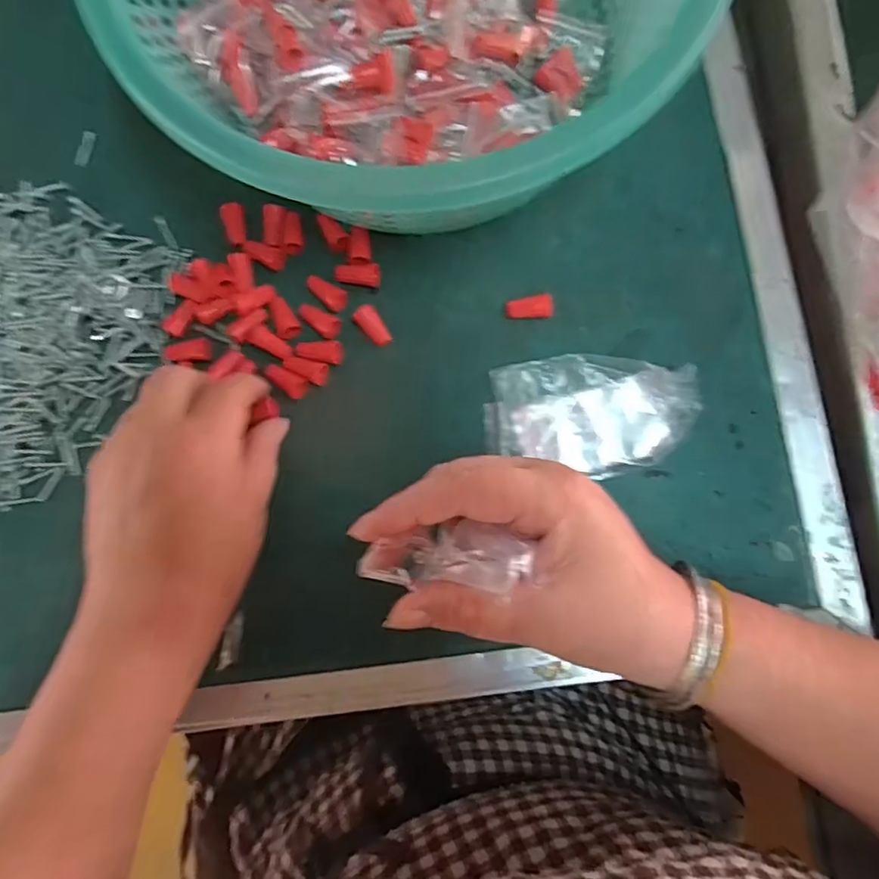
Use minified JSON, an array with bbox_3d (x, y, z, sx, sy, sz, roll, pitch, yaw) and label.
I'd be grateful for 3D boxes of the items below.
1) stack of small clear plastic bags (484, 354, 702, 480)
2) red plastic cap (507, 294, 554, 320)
[{"bbox_3d":[0.078,-0.014,0.312,0.103,0.012,0.059,10,81,1],"label":"stack of small clear plastic bags"},{"bbox_3d":[0.049,-0.071,0.322,0.025,0.010,0.010,-4,81,-2],"label":"red plastic cap"}]

